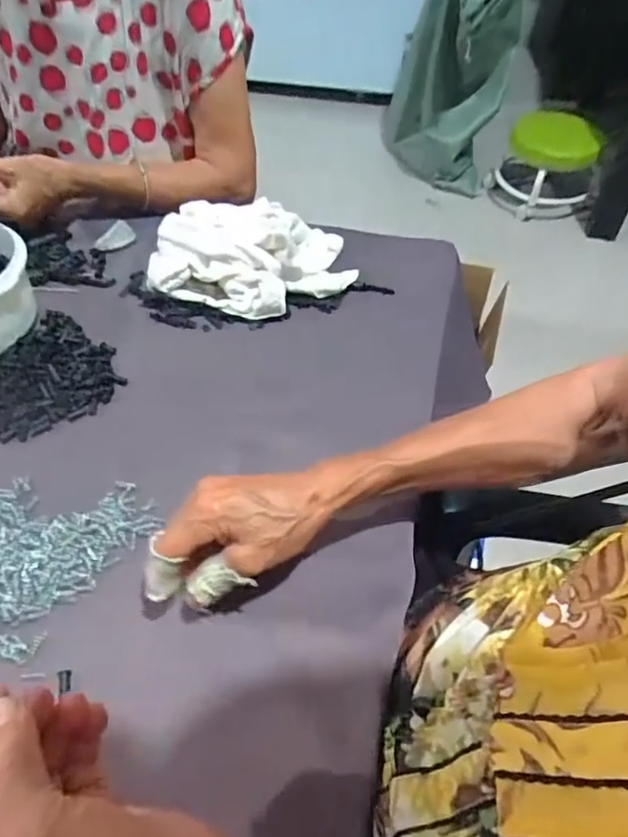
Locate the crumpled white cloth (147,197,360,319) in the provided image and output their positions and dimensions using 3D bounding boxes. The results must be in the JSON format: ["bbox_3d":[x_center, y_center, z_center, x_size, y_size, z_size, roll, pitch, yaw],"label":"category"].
[{"bbox_3d":[-0.063,-0.171,0.601,0.208,0.067,0.143,-24,55,-20],"label":"crumpled white cloth"}]

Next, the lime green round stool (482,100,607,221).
[{"bbox_3d":[0.655,-0.725,1.615,0.298,0.210,0.260,18,52,13],"label":"lime green round stool"}]

